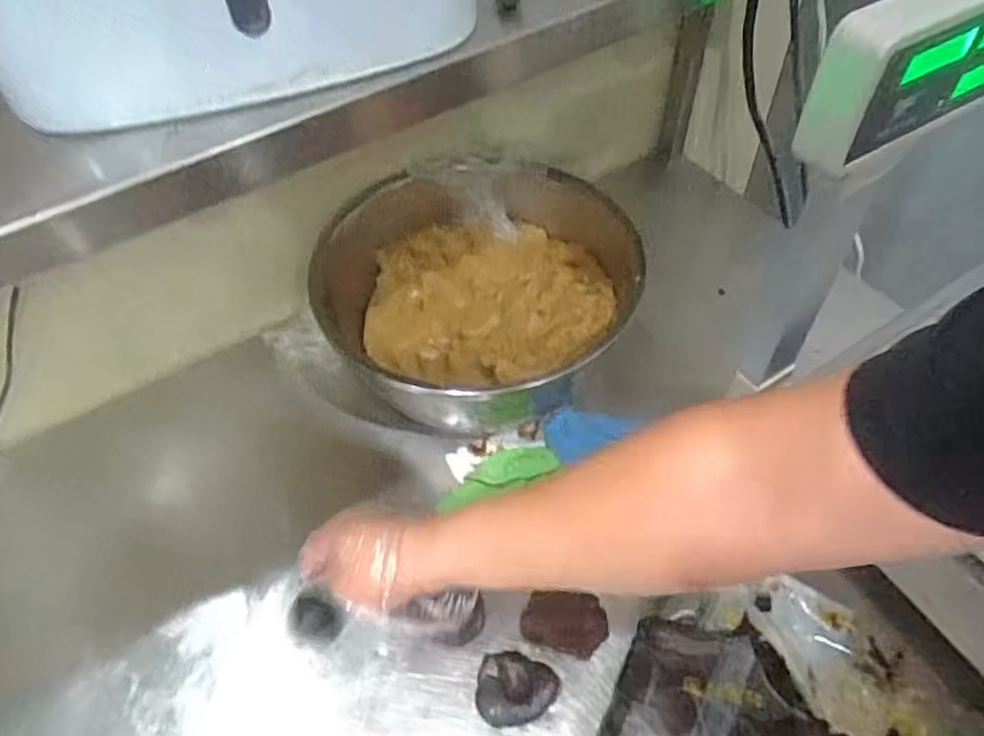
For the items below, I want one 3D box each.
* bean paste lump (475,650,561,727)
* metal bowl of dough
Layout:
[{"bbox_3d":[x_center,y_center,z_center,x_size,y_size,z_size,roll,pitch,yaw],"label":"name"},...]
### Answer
[{"bbox_3d":[0.022,0.273,0.581,0.069,0.031,0.059,7,53,9],"label":"bean paste lump"},{"bbox_3d":[-0.020,-0.093,0.778,0.309,0.134,0.311,-2,52,2],"label":"metal bowl of dough"}]

